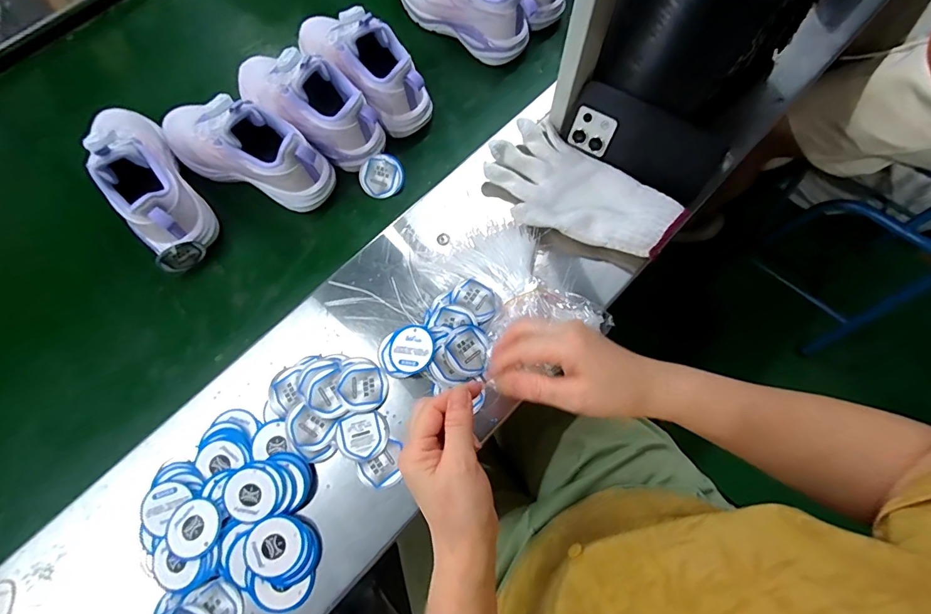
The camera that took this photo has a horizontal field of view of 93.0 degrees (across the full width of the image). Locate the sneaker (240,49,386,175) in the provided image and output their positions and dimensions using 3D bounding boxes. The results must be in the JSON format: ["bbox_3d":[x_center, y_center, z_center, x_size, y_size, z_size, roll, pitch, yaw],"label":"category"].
[{"bbox_3d":[-0.190,-0.247,0.516,0.197,0.099,0.091,42,75,11],"label":"sneaker"}]

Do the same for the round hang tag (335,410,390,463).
[{"bbox_3d":[-0.098,0.121,0.421,0.047,0.004,0.046,1,72,-2],"label":"round hang tag"}]

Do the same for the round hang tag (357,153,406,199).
[{"bbox_3d":[-0.101,-0.158,0.536,0.053,0.005,0.048,-30,104,5],"label":"round hang tag"}]

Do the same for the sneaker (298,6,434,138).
[{"bbox_3d":[-0.133,-0.300,0.536,0.088,0.105,0.200,-40,78,-13],"label":"sneaker"}]

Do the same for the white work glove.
[{"bbox_3d":[0.122,-0.127,0.481,0.210,0.039,0.124,35,74,9],"label":"white work glove"}]

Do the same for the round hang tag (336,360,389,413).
[{"bbox_3d":[-0.101,0.077,0.434,0.045,0.004,0.052,-32,76,-12],"label":"round hang tag"}]

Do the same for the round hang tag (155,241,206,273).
[{"bbox_3d":[-0.314,-0.054,0.493,0.046,0.047,0.009,-33,76,-12],"label":"round hang tag"}]

